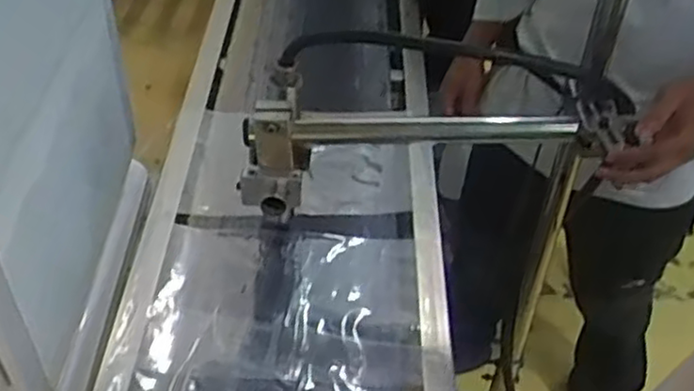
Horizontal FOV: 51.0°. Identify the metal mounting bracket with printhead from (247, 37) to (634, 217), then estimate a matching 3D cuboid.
[{"bbox_3d":[0.105,-0.085,0.835,0.444,0.186,0.183,5,43,1],"label":"metal mounting bracket with printhead"}]

